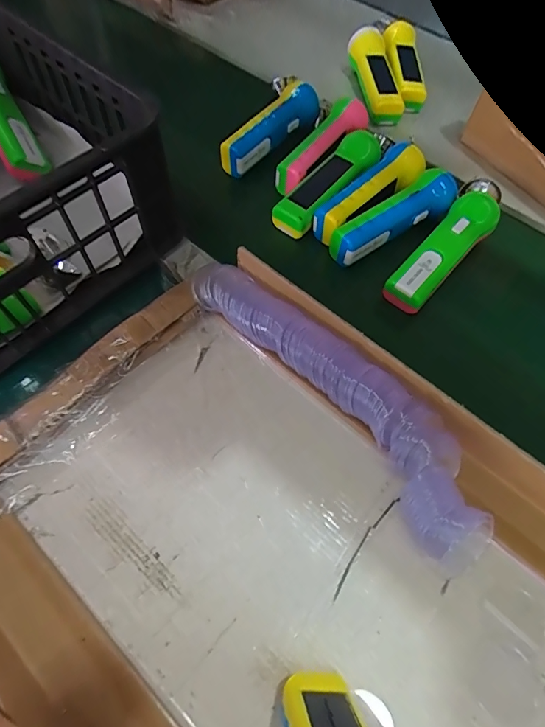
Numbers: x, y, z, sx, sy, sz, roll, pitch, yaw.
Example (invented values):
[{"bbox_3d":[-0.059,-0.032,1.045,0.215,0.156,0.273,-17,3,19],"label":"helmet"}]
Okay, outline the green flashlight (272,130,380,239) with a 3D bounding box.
[{"bbox_3d":[0.073,-0.216,0.488,0.048,0.026,0.177,35,70,17],"label":"green flashlight"}]

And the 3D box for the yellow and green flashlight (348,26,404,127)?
[{"bbox_3d":[0.147,-0.412,0.605,0.054,0.051,0.184,-3,62,-4],"label":"yellow and green flashlight"}]

